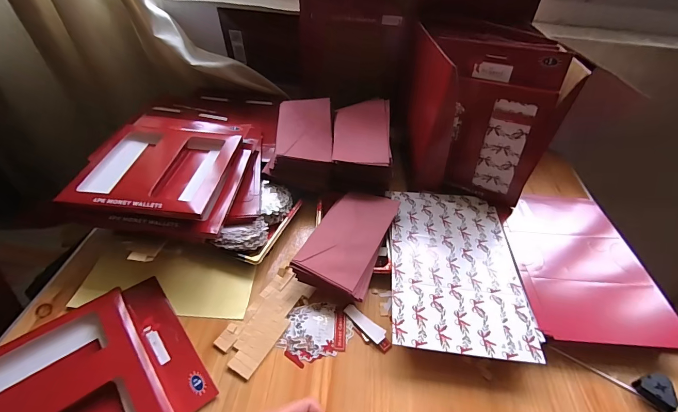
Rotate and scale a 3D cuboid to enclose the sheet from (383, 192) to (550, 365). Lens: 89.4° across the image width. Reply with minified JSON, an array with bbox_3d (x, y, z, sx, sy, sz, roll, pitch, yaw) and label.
[{"bbox_3d":[0.163,0.075,0.491,0.176,0.006,0.276,5,44,1],"label":"sheet"}]

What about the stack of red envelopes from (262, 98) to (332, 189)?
[{"bbox_3d":[-0.063,-0.123,0.621,0.103,0.060,0.181,4,44,-1],"label":"stack of red envelopes"}]

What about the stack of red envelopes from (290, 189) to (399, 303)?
[{"bbox_3d":[0.019,0.043,0.511,0.099,0.031,0.190,19,45,14],"label":"stack of red envelopes"}]

